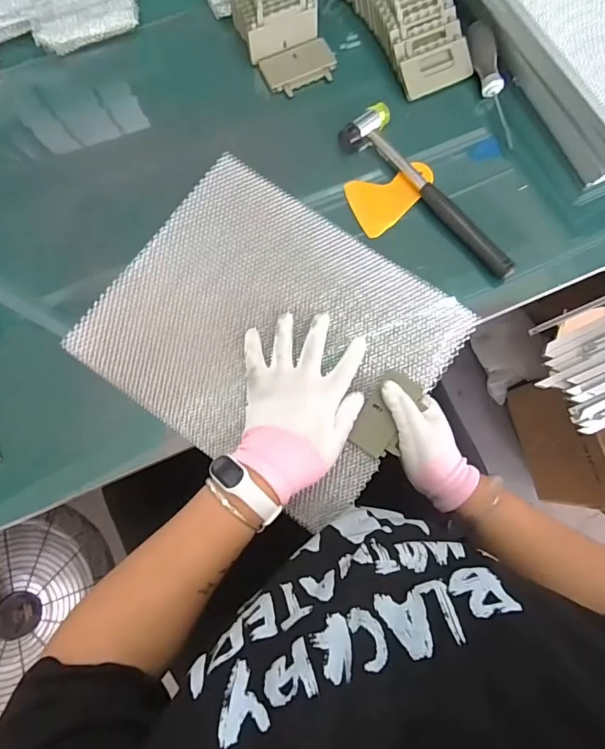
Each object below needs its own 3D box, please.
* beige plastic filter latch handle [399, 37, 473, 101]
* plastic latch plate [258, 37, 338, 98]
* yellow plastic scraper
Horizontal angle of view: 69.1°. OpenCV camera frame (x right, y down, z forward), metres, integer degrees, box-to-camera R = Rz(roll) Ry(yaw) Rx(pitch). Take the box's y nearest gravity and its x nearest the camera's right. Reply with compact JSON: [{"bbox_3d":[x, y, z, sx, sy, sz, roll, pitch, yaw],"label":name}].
[{"bbox_3d":[0.158,-0.357,0.514,0.085,0.007,0.043,-24,100,-6],"label":"beige plastic filter latch handle"},{"bbox_3d":[-0.002,-0.364,0.526,0.084,0.019,0.053,-25,79,-5],"label":"plastic latch plate"},{"bbox_3d":[0.105,-0.200,0.494,0.100,0.007,0.067,-23,79,-4],"label":"yellow plastic scraper"}]

